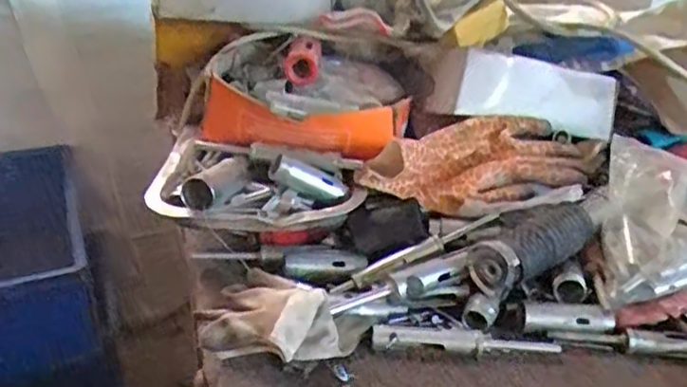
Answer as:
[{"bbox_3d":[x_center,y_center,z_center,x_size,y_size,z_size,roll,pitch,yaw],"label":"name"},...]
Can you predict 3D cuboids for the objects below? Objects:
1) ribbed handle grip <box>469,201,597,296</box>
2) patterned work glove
[{"bbox_3d":[0.155,0.039,0.512,0.122,0.040,0.041,-24,36,-20],"label":"ribbed handle grip"},{"bbox_3d":[0.128,-0.023,0.570,0.233,0.059,0.083,-1,28,-8],"label":"patterned work glove"}]

